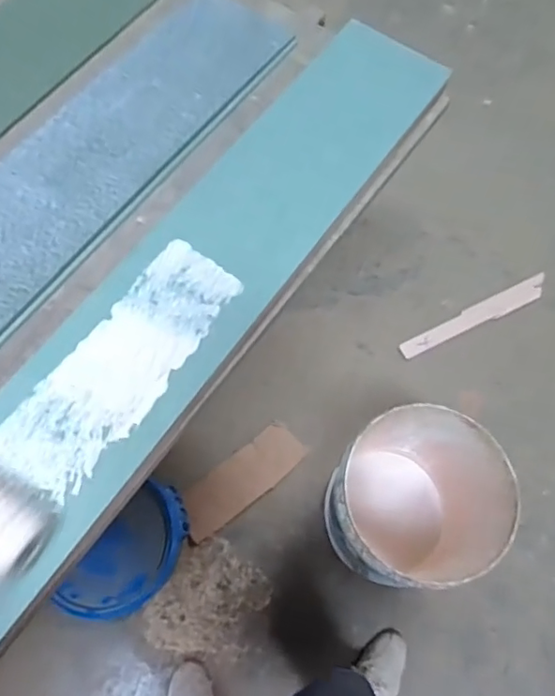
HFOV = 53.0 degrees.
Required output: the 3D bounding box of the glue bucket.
[{"bbox_3d":[0.249,0.318,1.116,0.294,0.405,0.298,1,69,-3],"label":"glue bucket"}]

